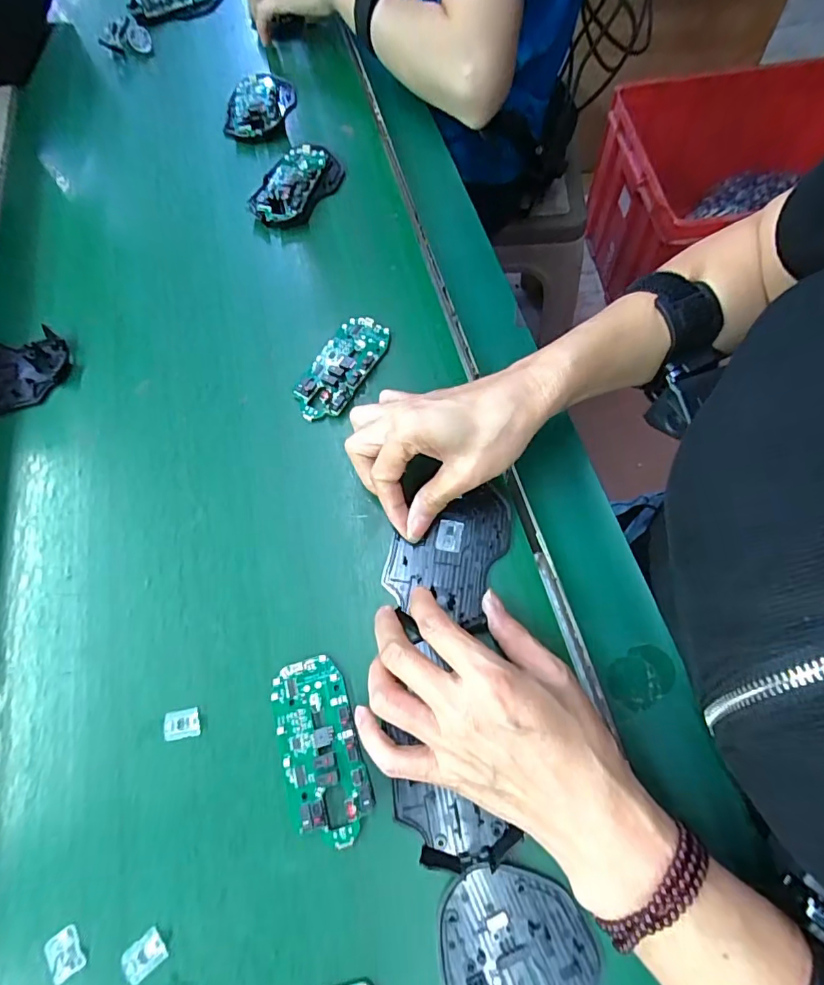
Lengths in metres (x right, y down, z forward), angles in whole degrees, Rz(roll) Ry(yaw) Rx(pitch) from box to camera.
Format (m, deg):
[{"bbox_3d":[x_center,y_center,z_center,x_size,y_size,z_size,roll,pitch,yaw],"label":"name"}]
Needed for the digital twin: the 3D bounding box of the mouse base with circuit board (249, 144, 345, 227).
[{"bbox_3d":[-0.118,-0.314,0.500,0.072,0.014,0.118,26,71,13],"label":"mouse base with circuit board"}]

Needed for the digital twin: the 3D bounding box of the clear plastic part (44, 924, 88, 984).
[{"bbox_3d":[-0.180,0.240,0.257,0.016,0.004,0.021,-32,69,-10],"label":"clear plastic part"}]

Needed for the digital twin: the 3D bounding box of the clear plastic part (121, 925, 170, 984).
[{"bbox_3d":[-0.139,0.240,0.255,0.021,0.004,0.016,-39,70,-13],"label":"clear plastic part"}]

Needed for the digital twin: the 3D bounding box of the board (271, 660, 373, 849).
[{"bbox_3d":[-0.054,0.147,0.285,0.046,0.009,0.097,-18,67,-5],"label":"board"}]

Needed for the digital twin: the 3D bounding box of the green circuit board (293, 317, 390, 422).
[{"bbox_3d":[-0.057,-0.102,0.397,0.045,0.014,0.101,25,70,13],"label":"green circuit board"}]

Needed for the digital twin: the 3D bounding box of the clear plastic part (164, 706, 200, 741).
[{"bbox_3d":[-0.140,0.140,0.298,0.022,0.005,0.016,-11,67,-1],"label":"clear plastic part"}]

